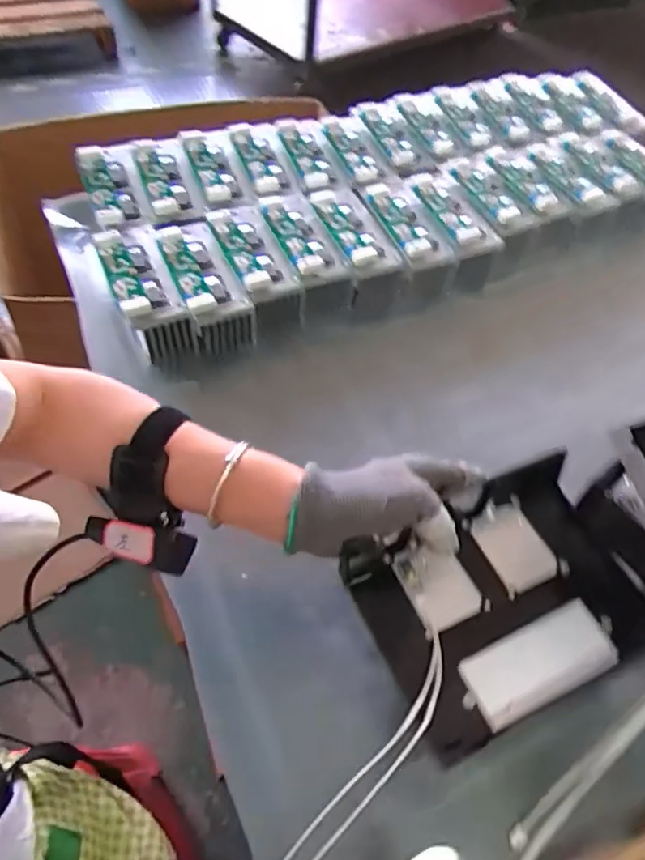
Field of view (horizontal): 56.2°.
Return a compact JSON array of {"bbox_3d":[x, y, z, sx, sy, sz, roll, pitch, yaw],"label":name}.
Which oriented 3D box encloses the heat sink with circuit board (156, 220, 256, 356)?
[{"bbox_3d":[-0.116,-0.137,0.589,0.060,0.059,0.141,-21,59,-19],"label":"heat sink with circuit board"}]

